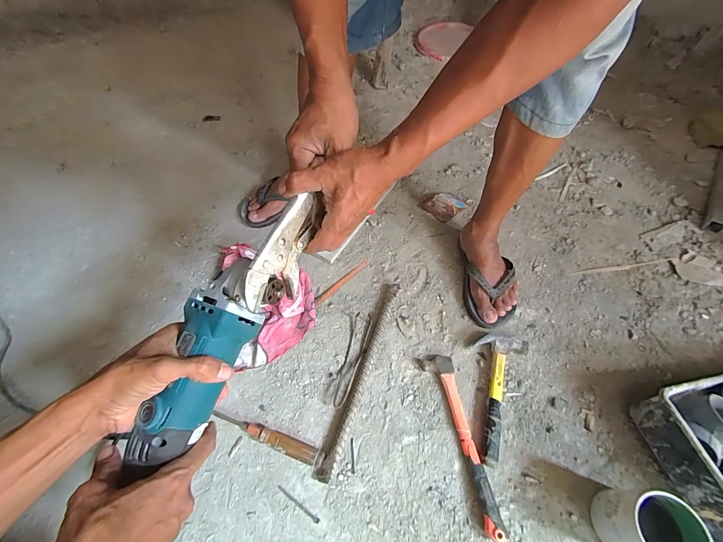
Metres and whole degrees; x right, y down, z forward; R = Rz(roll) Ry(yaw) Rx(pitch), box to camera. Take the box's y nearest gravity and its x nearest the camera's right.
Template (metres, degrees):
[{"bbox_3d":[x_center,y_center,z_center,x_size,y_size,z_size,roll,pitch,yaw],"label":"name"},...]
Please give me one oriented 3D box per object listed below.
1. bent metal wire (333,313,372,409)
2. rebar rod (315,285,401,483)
[{"bbox_3d":[-0.015,0.156,0.566,0.035,0.010,0.180,12,55,7],"label":"bent metal wire"},{"bbox_3d":[0.006,0.173,0.552,0.024,0.027,0.352,18,56,11],"label":"rebar rod"}]

